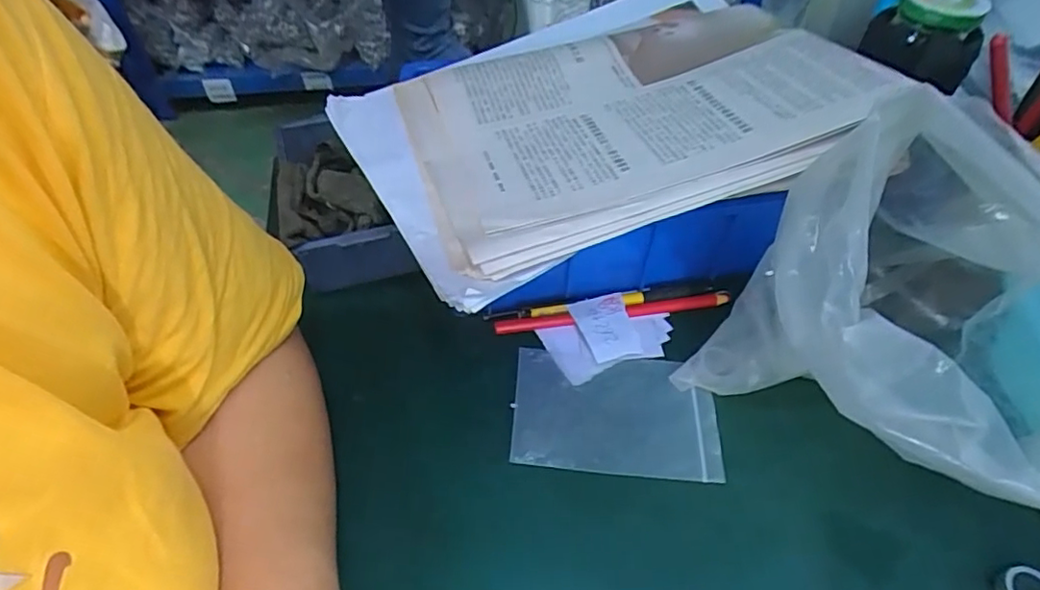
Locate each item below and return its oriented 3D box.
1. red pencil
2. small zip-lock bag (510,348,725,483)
[{"bbox_3d":[0.066,0.013,0.402,0.166,0.009,0.010,-7,50,-6],"label":"red pencil"},{"bbox_3d":[0.058,0.073,0.354,0.122,0.008,0.075,5,53,2],"label":"small zip-lock bag"}]

